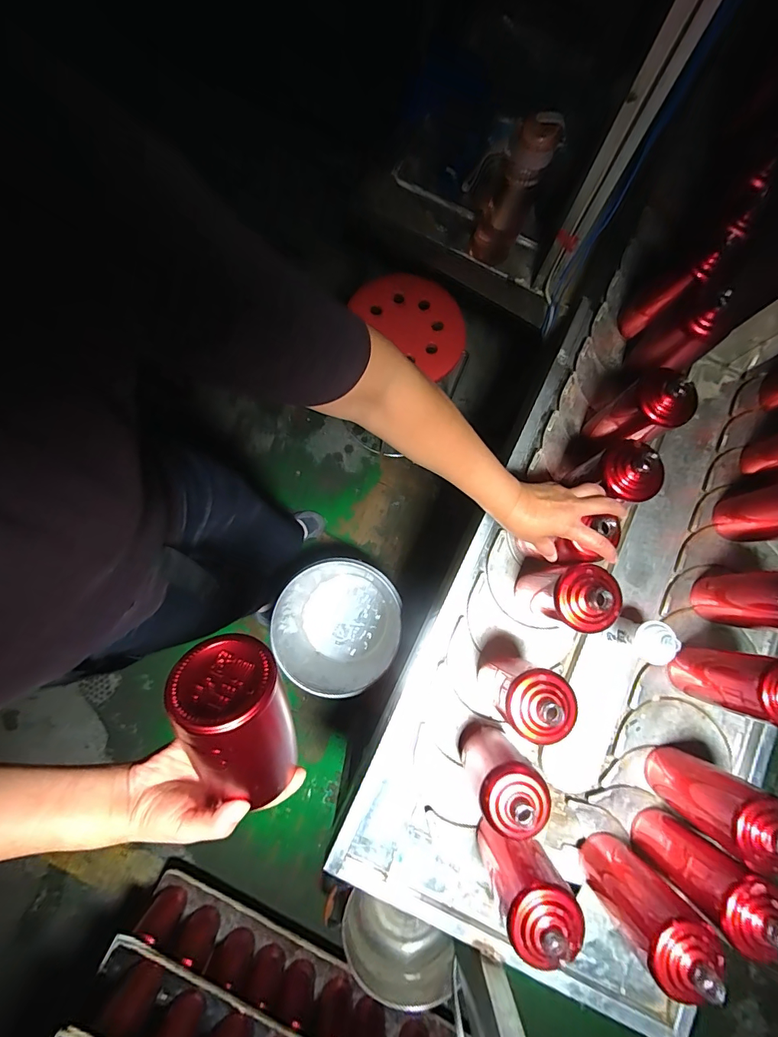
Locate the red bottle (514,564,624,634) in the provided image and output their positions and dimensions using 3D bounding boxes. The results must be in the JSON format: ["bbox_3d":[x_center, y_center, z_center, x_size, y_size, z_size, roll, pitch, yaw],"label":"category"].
[{"bbox_3d":[0.239,0.112,0.587,0.074,0.195,0.076,0,76,-1],"label":"red bottle"}]

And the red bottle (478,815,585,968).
[{"bbox_3d":[0.162,0.444,0.529,0.084,0.195,0.072,-31,79,-9],"label":"red bottle"}]

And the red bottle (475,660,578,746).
[{"bbox_3d":[0.173,0.235,0.570,0.078,0.192,0.078,42,79,8],"label":"red bottle"}]

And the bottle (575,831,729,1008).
[{"bbox_3d":[0.316,0.483,0.529,0.084,0.183,0.066,-41,81,-10],"label":"bottle"}]

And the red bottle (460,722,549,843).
[{"bbox_3d":[0.137,0.330,0.555,0.070,0.188,0.073,0,76,-1],"label":"red bottle"}]

